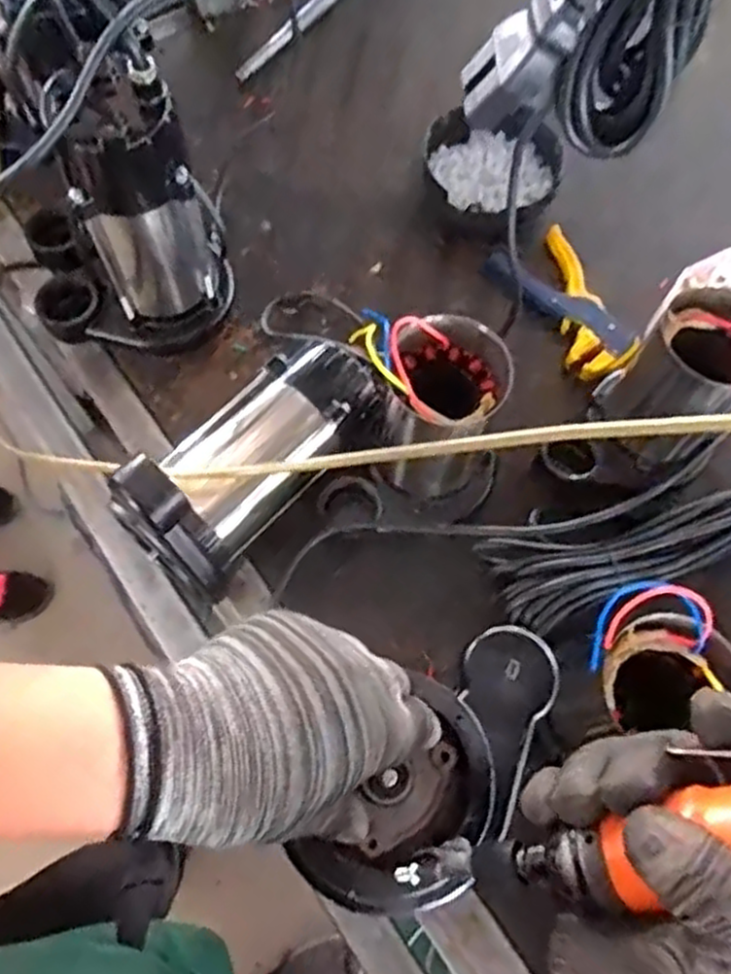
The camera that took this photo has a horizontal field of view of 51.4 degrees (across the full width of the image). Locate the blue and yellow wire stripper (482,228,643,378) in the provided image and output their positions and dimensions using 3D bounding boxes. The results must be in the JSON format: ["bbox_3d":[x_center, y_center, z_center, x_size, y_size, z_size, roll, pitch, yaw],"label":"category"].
[{"bbox_3d":[0.196,-0.181,0.766,0.105,0.025,0.173,-23,72,-10],"label":"blue and yellow wire stripper"}]

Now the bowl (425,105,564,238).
[{"bbox_3d":[0.131,-0.342,0.816,0.142,0.048,0.147,1,69,-1],"label":"bowl"}]

